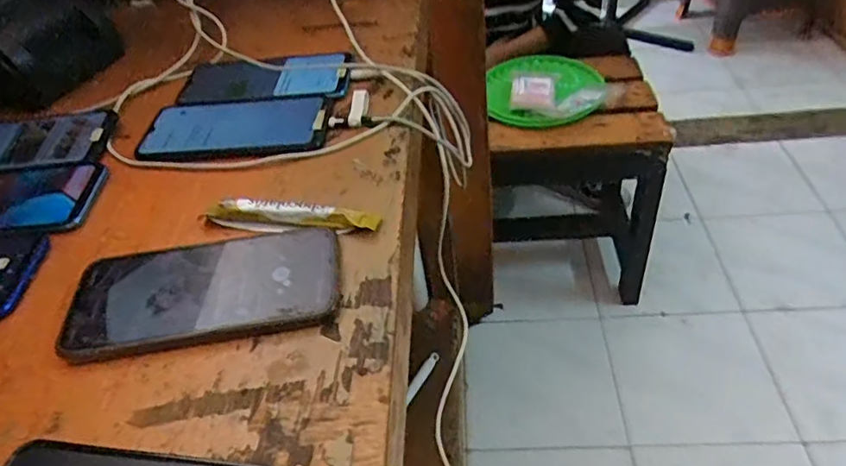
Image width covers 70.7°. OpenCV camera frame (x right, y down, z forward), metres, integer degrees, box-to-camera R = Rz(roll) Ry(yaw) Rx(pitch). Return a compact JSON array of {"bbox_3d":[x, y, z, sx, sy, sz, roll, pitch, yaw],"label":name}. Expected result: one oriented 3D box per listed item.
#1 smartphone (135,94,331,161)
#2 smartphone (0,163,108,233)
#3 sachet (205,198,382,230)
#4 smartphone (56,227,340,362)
[{"bbox_3d":[-0.161,-0.095,0.511,0.159,0.013,0.082,-4,44,2],"label":"smartphone"},{"bbox_3d":[-0.345,-0.026,0.476,0.175,0.013,0.072,-1,44,5],"label":"smartphone"},{"bbox_3d":[-0.093,-0.013,0.422,0.123,0.013,0.020,2,44,7],"label":"sachet"},{"bbox_3d":[-0.141,0.034,0.384,0.170,0.010,0.077,-7,44,-2],"label":"smartphone"}]

